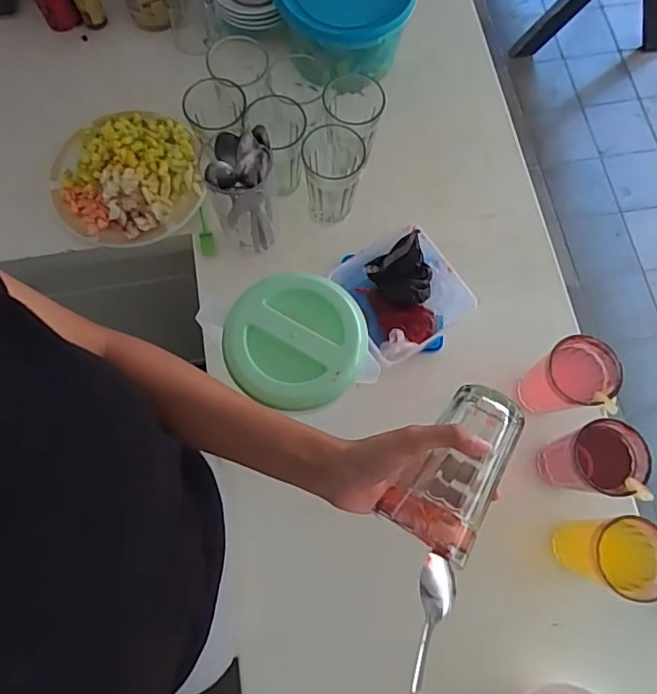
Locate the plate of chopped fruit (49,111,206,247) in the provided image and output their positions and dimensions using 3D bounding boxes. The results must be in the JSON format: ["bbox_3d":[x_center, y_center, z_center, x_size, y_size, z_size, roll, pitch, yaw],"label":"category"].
[{"bbox_3d":[-0.277,-0.236,0.707,0.203,0.046,0.184,-25,75,-7],"label":"plate of chopped fruit"}]

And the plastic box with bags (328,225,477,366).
[{"bbox_3d":[0.091,-0.058,0.653,0.131,0.085,0.132,-28,76,-7],"label":"plastic box with bags"}]

